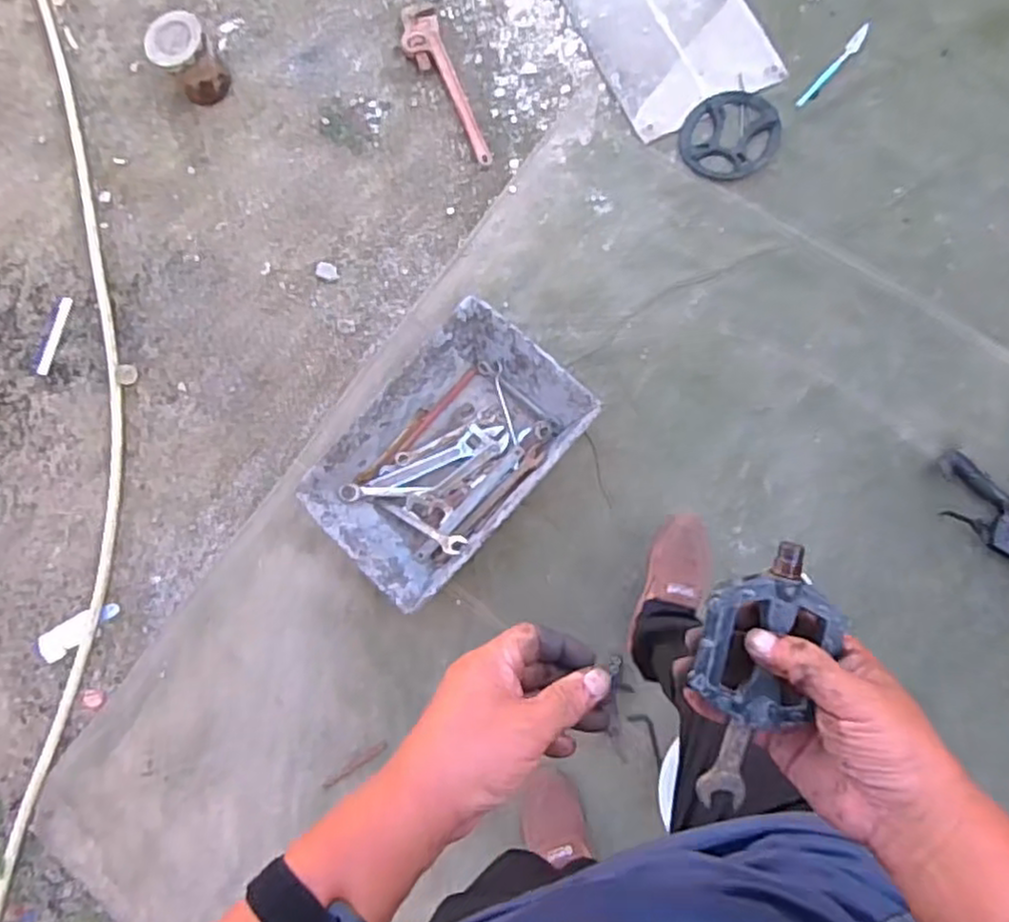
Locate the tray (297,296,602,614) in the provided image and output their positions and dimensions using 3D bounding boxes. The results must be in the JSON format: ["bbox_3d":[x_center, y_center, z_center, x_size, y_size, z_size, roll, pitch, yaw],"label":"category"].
[{"bbox_3d":[-0.105,-0.012,1.288,0.315,0.105,0.488,42,90,10],"label":"tray"}]

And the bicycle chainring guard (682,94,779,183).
[{"bbox_3d":[0.421,-0.613,1.329,0.175,0.024,0.167,-1,83,7],"label":"bicycle chainring guard"}]

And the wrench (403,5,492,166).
[{"bbox_3d":[-0.119,-0.762,1.430,0.088,0.030,0.375,-24,81,4],"label":"wrench"}]

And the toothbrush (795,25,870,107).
[{"bbox_3d":[0.614,-0.732,1.319,0.021,0.011,0.194,41,90,10],"label":"toothbrush"}]

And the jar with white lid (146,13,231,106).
[{"bbox_3d":[-0.630,-0.806,1.426,0.110,0.138,0.119,-2,81,10],"label":"jar with white lid"}]

